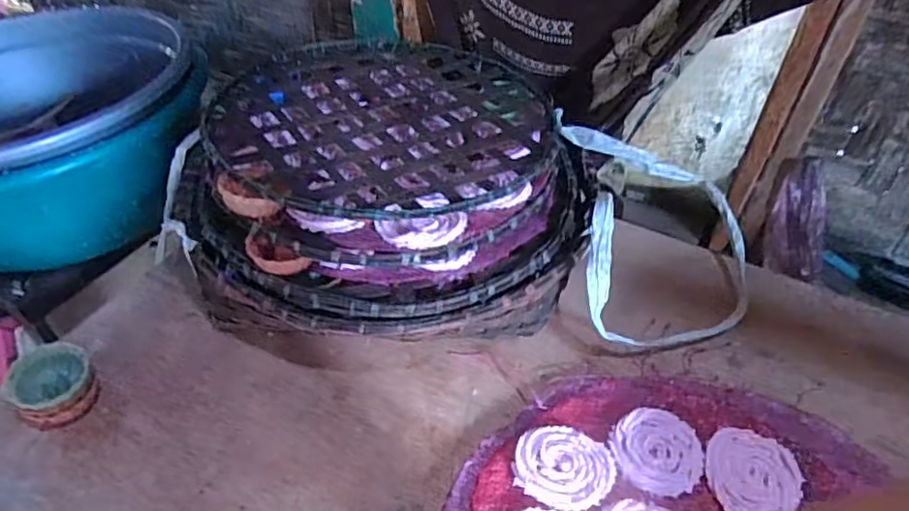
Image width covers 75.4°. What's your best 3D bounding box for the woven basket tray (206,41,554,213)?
[{"bbox_3d":[-0.071,-0.153,0.642,0.370,0.047,0.366,-19,47,-18],"label":"woven basket tray"}]

